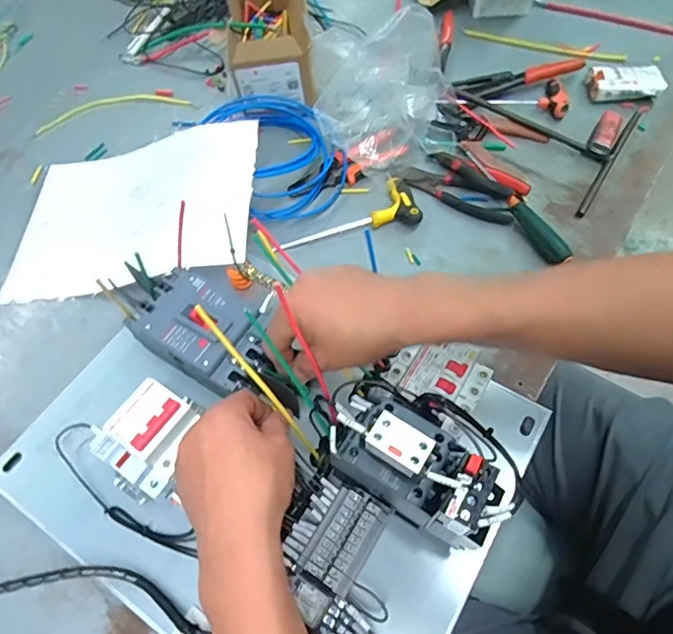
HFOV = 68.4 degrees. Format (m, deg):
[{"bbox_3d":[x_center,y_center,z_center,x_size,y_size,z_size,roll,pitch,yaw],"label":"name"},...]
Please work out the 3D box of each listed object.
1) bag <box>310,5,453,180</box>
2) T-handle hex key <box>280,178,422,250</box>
[{"bbox_3d":[0.059,-0.265,0.590,0.172,0.129,0.152,-5,61,0],"label":"bag"},{"bbox_3d":[0.008,-0.123,0.580,0.168,0.018,0.070,-11,61,-3],"label":"T-handle hex key"}]

